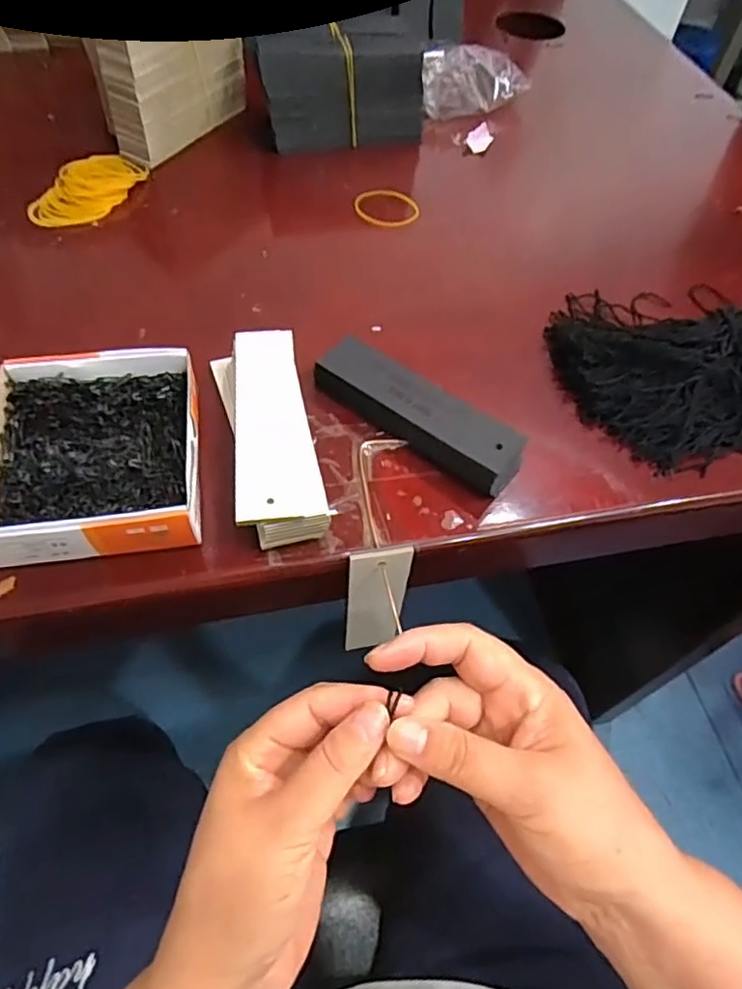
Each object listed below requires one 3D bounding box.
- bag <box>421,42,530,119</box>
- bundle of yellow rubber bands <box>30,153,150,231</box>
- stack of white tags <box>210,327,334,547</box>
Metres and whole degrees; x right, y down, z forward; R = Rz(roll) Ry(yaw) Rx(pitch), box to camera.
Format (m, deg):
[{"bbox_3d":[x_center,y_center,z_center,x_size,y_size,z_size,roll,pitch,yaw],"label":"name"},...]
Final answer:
[{"bbox_3d":[0.094,-0.390,0.586,0.112,0.039,0.057,-14,59,-13],"label":"bag"},{"bbox_3d":[-0.214,-0.235,0.474,0.051,0.017,0.093,21,58,9],"label":"bundle of yellow rubber bands"},{"bbox_3d":[-0.055,-0.034,0.334,0.044,0.028,0.129,-9,58,-10],"label":"stack of white tags"}]

